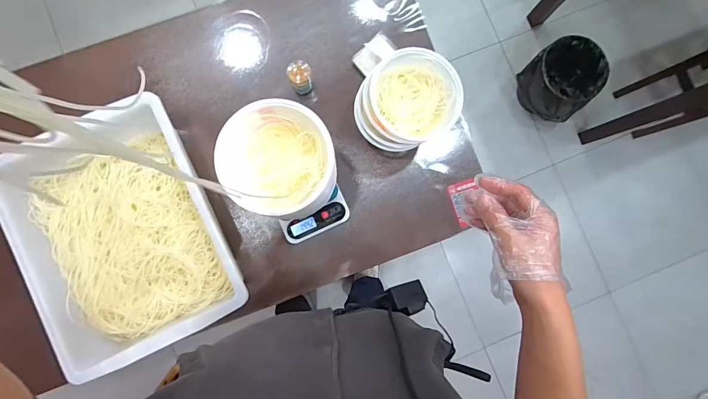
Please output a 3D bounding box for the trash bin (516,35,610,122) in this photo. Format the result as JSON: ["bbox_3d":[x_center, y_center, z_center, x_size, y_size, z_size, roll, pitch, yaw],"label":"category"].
[{"bbox_3d":[0.803,-0.468,1.391,0.240,0.206,0.252,0,86,-2],"label":"trash bin"}]

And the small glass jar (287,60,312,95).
[{"bbox_3d":[-0.115,-0.261,0.759,0.051,0.063,0.056,0,86,-2],"label":"small glass jar"}]

